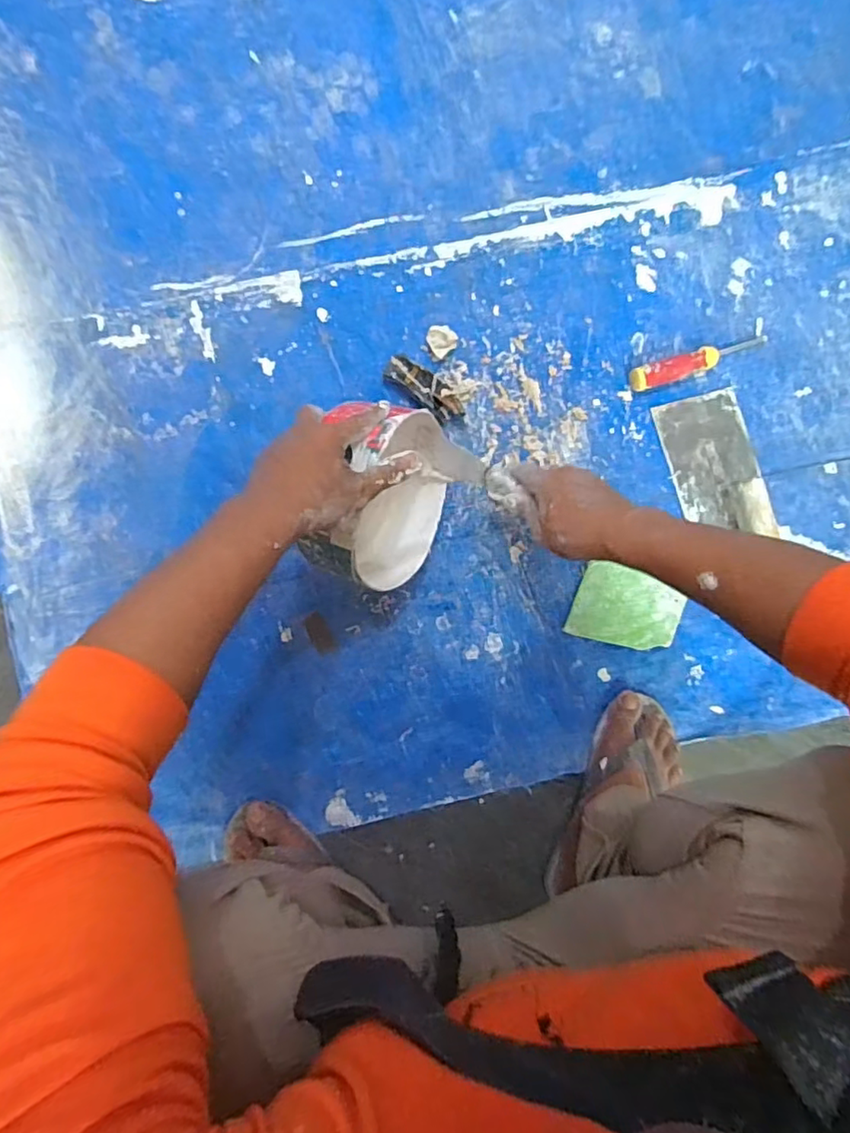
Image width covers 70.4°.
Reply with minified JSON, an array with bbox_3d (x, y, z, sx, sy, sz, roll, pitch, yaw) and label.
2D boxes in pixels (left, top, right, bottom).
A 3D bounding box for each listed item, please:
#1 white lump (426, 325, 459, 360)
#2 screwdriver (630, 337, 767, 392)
[{"bbox_3d":[0.019,-0.270,0.717,0.034,0.015,0.034,0,88,-5],"label":"white lump"},{"bbox_3d":[0.339,-0.253,0.739,0.180,0.025,0.029,-19,90,-5],"label":"screwdriver"}]

